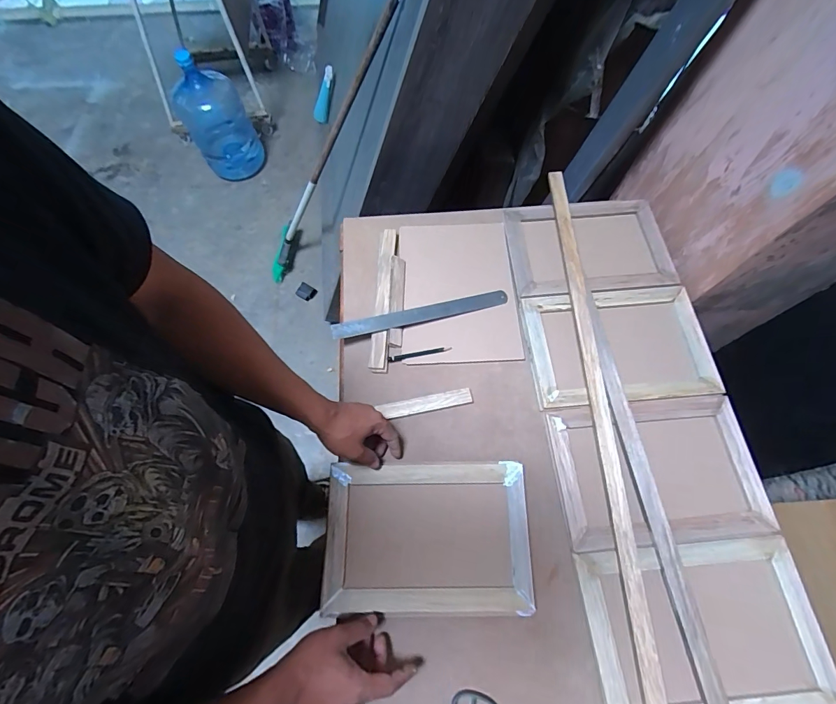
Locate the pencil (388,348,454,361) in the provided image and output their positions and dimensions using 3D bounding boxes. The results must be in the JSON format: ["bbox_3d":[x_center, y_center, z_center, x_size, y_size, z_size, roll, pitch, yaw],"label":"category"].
[{"bbox_3d":[0.004,0.003,0.692,0.110,0.004,0.008,-10,87,0],"label":"pencil"}]

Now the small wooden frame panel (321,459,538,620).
[{"bbox_3d":[0.014,0.270,0.584,0.291,0.024,0.202,-1,68,2],"label":"small wooden frame panel"}]

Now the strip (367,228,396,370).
[{"bbox_3d":[-0.065,-0.104,0.731,0.027,0.021,0.284,2,68,4],"label":"strip"}]

